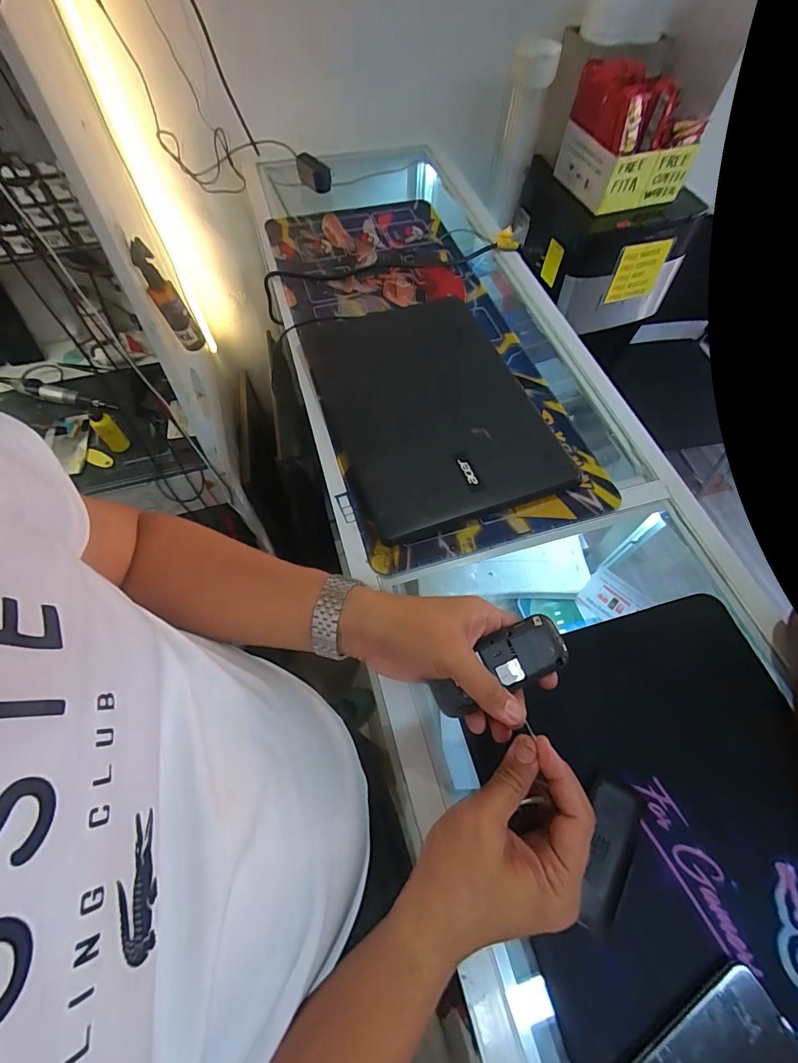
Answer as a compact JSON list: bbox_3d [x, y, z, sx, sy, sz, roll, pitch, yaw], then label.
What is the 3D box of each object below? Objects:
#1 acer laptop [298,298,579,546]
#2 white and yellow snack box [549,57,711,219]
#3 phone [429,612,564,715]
[{"bbox_3d":[0.038,-0.166,0.552,0.247,0.033,0.343,-18,64,-9],"label":"acer laptop"},{"bbox_3d":[0.457,-0.763,0.865,0.206,0.199,0.160,-17,63,-9],"label":"white and yellow snack box"},{"bbox_3d":[0.075,0.105,0.335,0.107,0.019,0.041,-33,65,6],"label":"phone"}]

